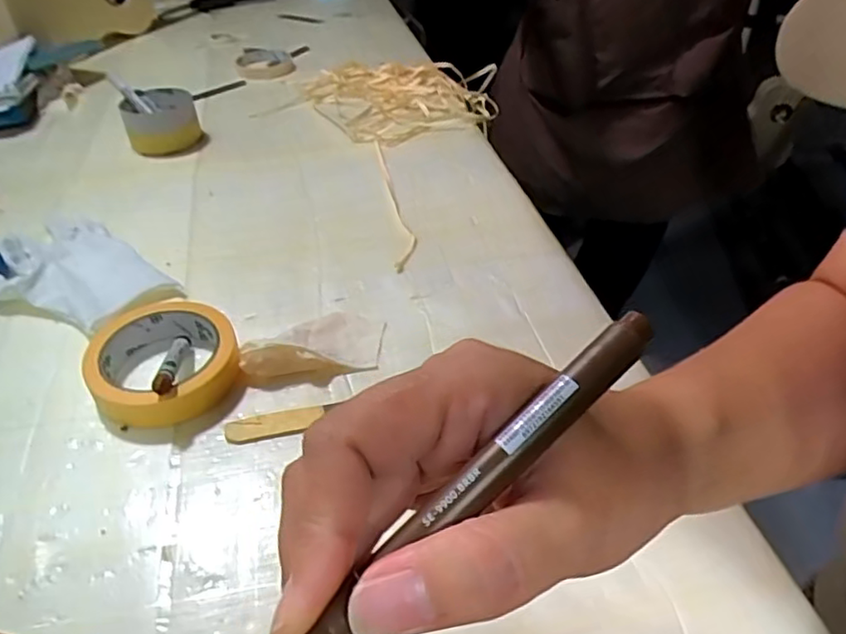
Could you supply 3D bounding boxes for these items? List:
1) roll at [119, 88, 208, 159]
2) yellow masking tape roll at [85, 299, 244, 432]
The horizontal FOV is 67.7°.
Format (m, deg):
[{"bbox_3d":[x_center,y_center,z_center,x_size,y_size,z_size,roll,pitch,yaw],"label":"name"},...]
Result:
[{"bbox_3d":[-0.301,-0.228,0.732,0.085,0.047,0.085,-19,44,-19],"label":"roll"},{"bbox_3d":[-0.182,0.030,0.446,0.094,0.032,0.100,-1,41,1],"label":"yellow masking tape roll"}]

